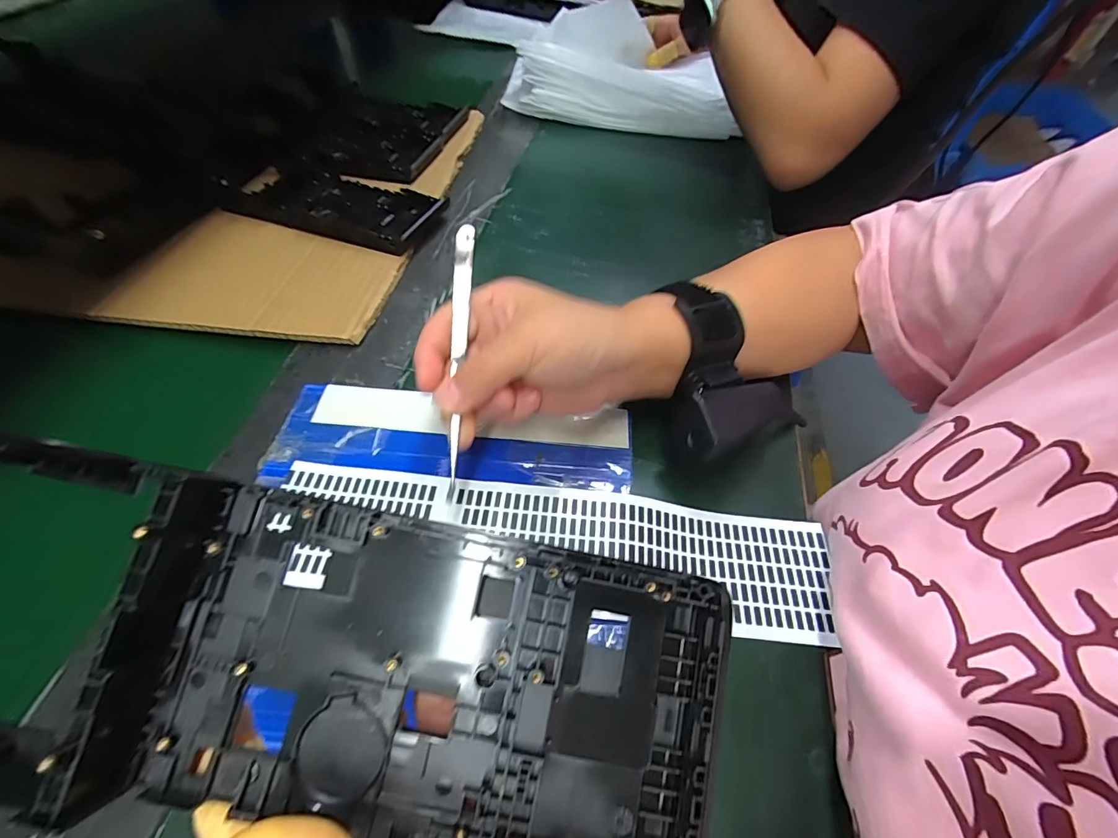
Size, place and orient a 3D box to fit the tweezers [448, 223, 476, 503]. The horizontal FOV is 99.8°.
[{"bbox_3d":[-0.051,-0.032,0.237,0.009,0.007,0.140,1,79,0],"label":"tweezers"}]

